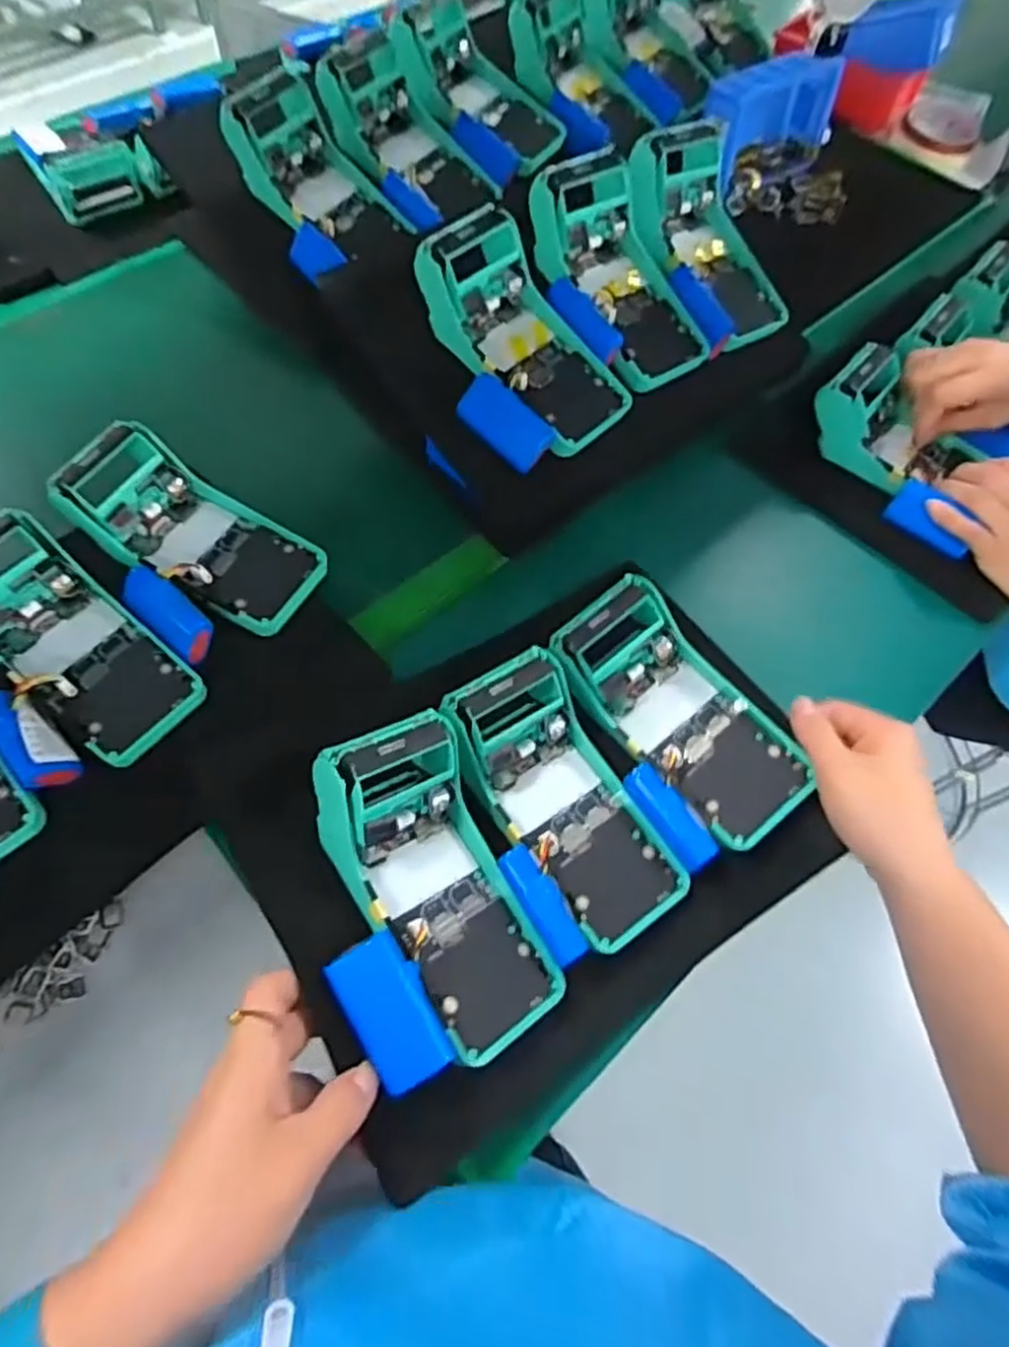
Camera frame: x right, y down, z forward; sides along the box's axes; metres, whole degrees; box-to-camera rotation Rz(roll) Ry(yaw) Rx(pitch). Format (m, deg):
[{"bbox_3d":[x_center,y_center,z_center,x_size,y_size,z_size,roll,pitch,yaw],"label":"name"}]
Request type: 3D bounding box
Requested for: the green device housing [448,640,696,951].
[{"bbox_3d":[0.033,0.075,0.420,0.083,0.051,0.170,-32,87,-17],"label":"green device housing"}]

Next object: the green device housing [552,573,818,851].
[{"bbox_3d":[0.112,0.022,0.435,0.078,0.055,0.166,-37,70,-19],"label":"green device housing"}]

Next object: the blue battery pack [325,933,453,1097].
[{"bbox_3d":[-0.053,0.159,0.326,0.036,0.012,0.065,-30,67,-17],"label":"blue battery pack"}]

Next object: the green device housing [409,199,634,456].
[{"bbox_3d":[0.015,-0.243,0.506,0.173,0.051,0.082,47,67,-11],"label":"green device housing"}]

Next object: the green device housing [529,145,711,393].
[{"bbox_3d":[0.086,-0.307,0.546,0.083,0.056,0.175,-33,96,-18],"label":"green device housing"}]

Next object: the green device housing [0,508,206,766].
[{"bbox_3d":[-0.276,-0.020,0.437,0.175,0.051,0.079,44,68,5],"label":"green device housing"}]

